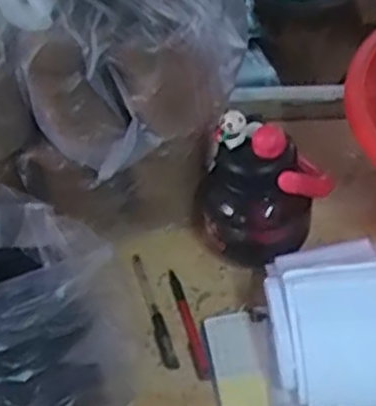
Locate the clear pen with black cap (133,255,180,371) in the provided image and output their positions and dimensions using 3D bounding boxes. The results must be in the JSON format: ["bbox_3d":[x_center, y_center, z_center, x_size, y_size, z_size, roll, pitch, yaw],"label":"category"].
[{"bbox_3d":[-0.033,0.106,0.757,0.013,0.009,0.142,-13,43,-9],"label":"clear pen with black cap"}]

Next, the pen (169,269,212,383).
[{"bbox_3d":[-0.001,0.118,0.752,0.013,0.006,0.136,-13,43,-9],"label":"pen"}]

